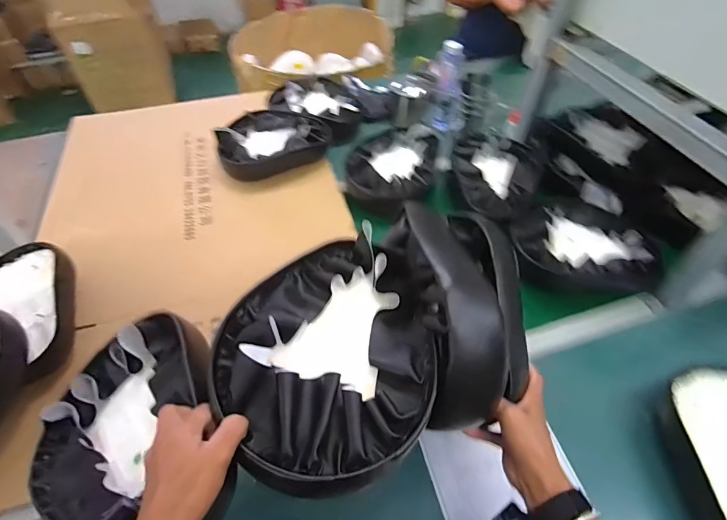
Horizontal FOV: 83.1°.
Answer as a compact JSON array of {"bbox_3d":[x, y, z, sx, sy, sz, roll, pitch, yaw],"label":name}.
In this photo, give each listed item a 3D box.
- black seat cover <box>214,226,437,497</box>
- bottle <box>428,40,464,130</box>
[{"bbox_3d":[-0.026,0.085,0.426,0.210,0.053,0.260,19,53,16],"label":"black seat cover"},{"bbox_3d":[0.224,-0.458,1.116,0.071,0.222,0.058,6,50,6],"label":"bottle"}]

